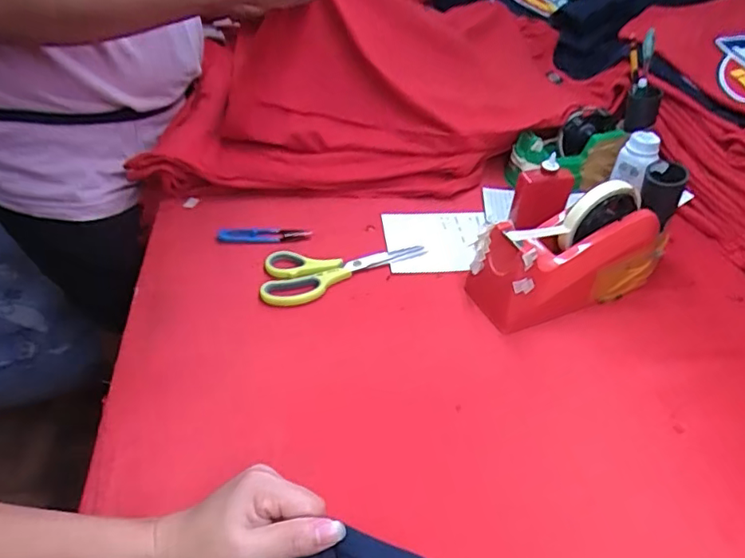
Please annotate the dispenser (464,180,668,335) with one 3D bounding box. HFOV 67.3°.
[{"bbox_3d":[0.199,-0.028,0.553,0.199,0.112,0.065,-14,44,-17],"label":"dispenser"}]

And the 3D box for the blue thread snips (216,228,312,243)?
[{"bbox_3d":[-0.126,-0.051,0.648,0.106,0.010,0.019,-1,42,-4],"label":"blue thread snips"}]

